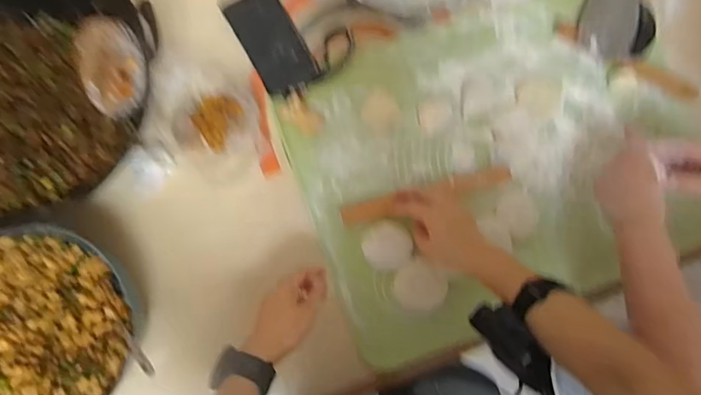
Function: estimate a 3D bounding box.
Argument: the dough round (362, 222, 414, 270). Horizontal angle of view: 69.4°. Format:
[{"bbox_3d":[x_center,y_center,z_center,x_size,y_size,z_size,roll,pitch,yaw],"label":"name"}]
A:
[{"bbox_3d":[0.054,0.069,0.724,0.067,0.015,0.064,1,84,-6],"label":"dough round"}]

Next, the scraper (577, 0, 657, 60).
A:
[{"bbox_3d":[0.419,-0.271,0.787,0.126,0.026,0.120,12,83,-5],"label":"scraper"}]

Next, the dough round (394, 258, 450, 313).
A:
[{"bbox_3d":[0.101,0.129,0.727,0.074,0.012,0.065,28,82,-3],"label":"dough round"}]

